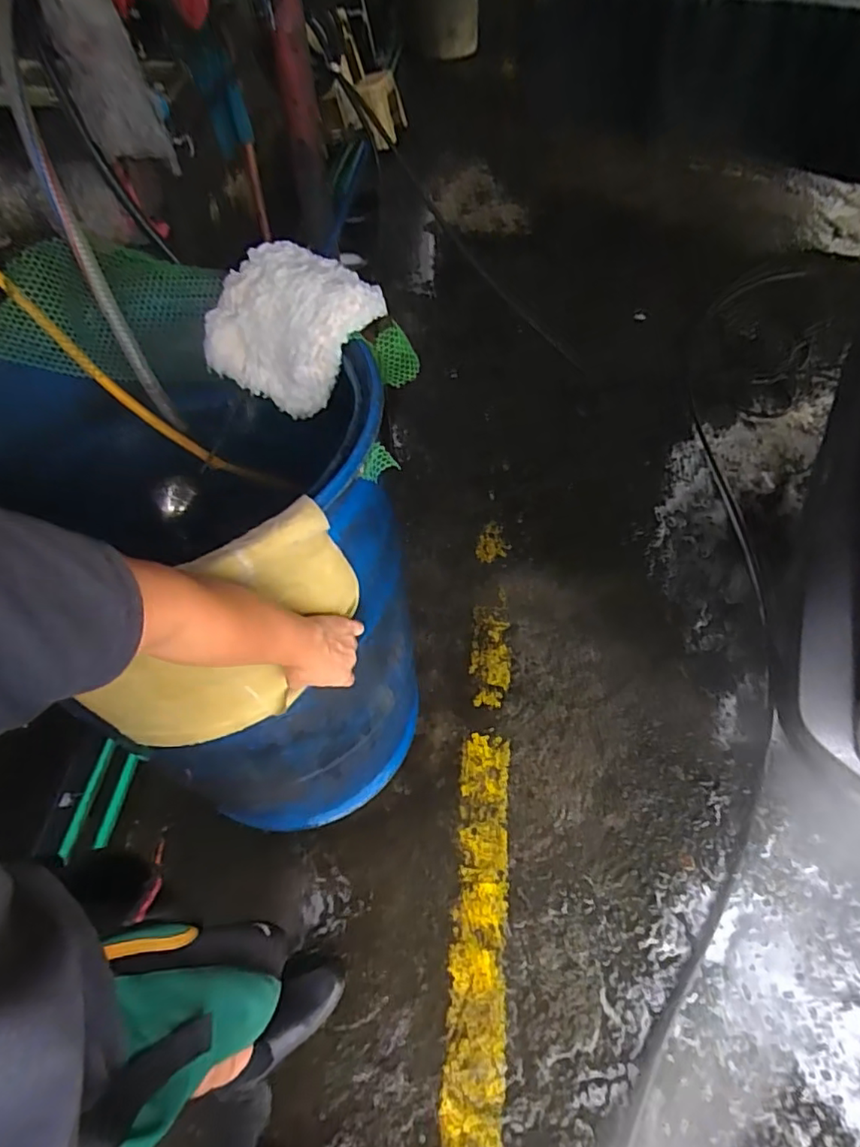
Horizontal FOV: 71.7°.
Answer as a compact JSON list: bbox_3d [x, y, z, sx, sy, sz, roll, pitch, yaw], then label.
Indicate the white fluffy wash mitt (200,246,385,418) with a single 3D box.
[{"bbox_3d":[-0.191,-0.333,0.831,0.209,0.158,0.179,31,62,22],"label":"white fluffy wash mitt"}]

